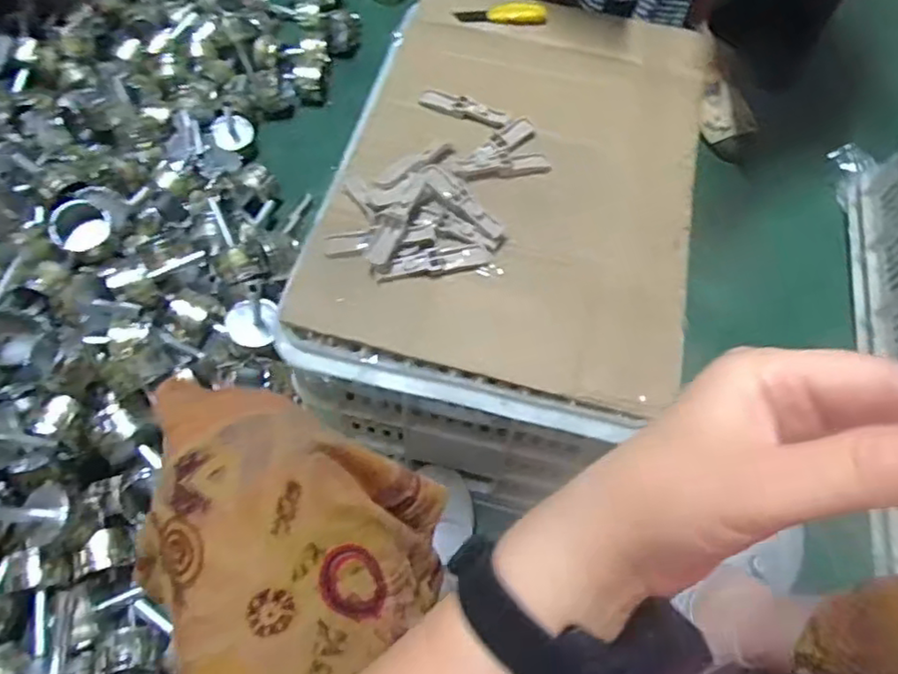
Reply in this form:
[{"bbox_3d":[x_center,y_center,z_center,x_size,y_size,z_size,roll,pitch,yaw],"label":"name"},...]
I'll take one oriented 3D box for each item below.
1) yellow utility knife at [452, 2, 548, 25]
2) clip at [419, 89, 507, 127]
[{"bbox_3d":[0.061,-0.367,0.729,0.103,0.012,0.030,-4,62,-5],"label":"yellow utility knife"},{"bbox_3d":[0.013,-0.234,0.656,0.096,0.012,0.026,26,63,11],"label":"clip"}]

